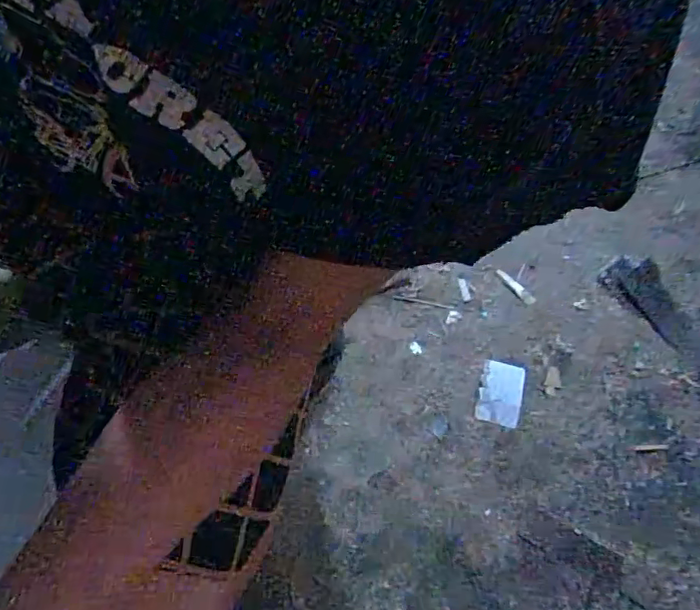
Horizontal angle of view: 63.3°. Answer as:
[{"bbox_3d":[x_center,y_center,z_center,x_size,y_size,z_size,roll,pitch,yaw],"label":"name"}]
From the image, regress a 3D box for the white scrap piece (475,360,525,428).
[{"bbox_3d":[0.192,0.113,0.725,0.053,0.010,0.078,4,68,31],"label":"white scrap piece"}]

